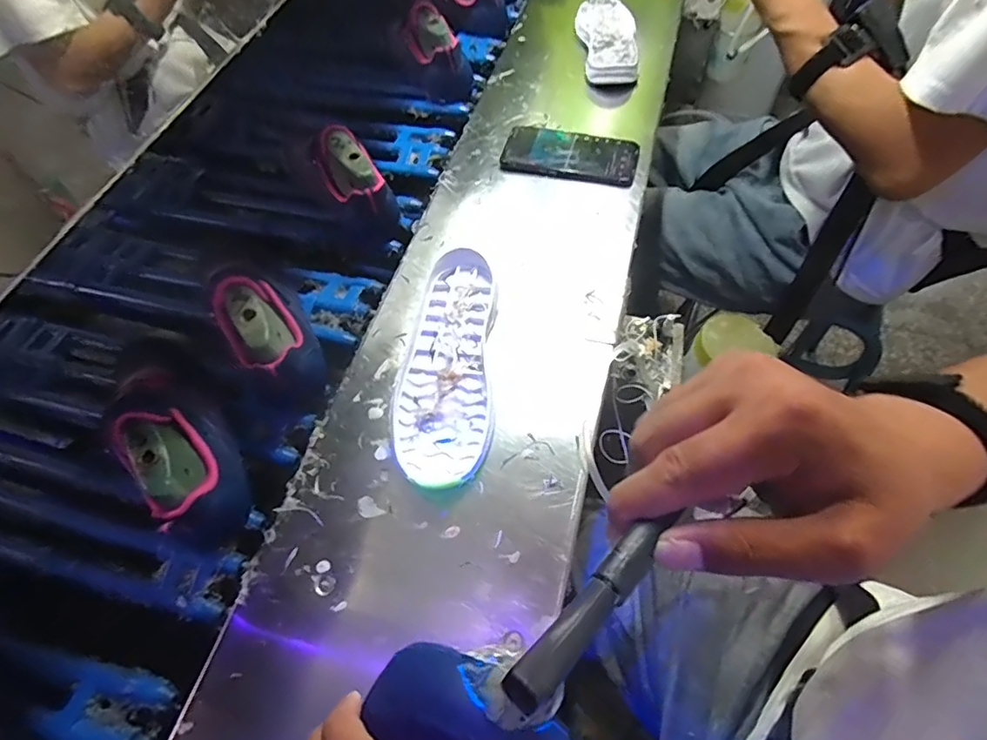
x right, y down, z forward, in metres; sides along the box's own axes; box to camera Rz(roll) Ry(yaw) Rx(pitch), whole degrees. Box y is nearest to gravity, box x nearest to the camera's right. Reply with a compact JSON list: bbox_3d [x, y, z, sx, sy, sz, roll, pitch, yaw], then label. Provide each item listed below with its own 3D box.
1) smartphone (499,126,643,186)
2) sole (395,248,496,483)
[{"bbox_3d":[0.093,-0.262,0.647,0.159,0.013,0.074,15,65,9],"label":"smartphone"},{"bbox_3d":[-0.045,-0.006,0.503,0.088,0.033,0.247,1,55,-1],"label":"sole"}]

